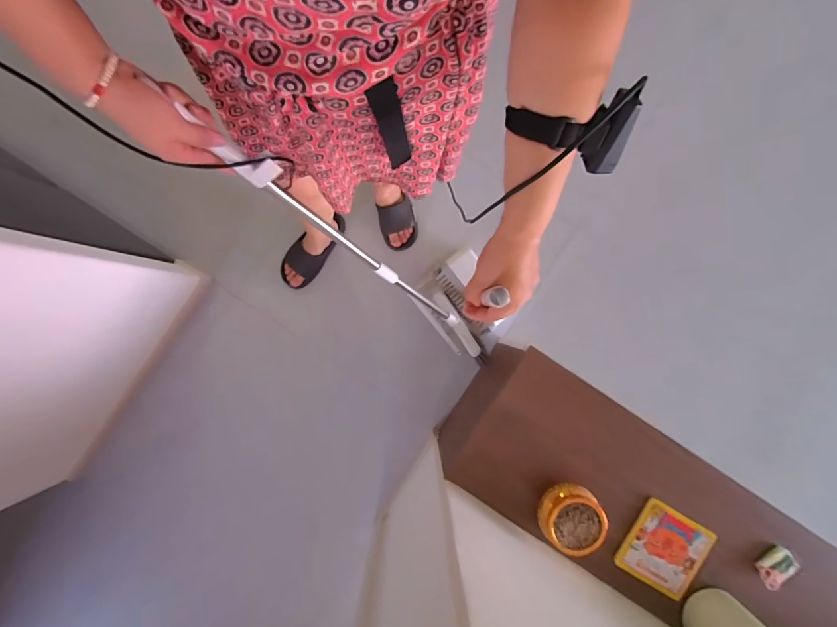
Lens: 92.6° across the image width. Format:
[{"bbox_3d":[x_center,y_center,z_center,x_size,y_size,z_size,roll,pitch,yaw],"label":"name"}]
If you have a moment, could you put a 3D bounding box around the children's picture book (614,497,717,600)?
[{"bbox_3d":[0.584,0.559,0.946,0.182,0.014,0.182,30,93,4],"label":"children's picture book"}]

